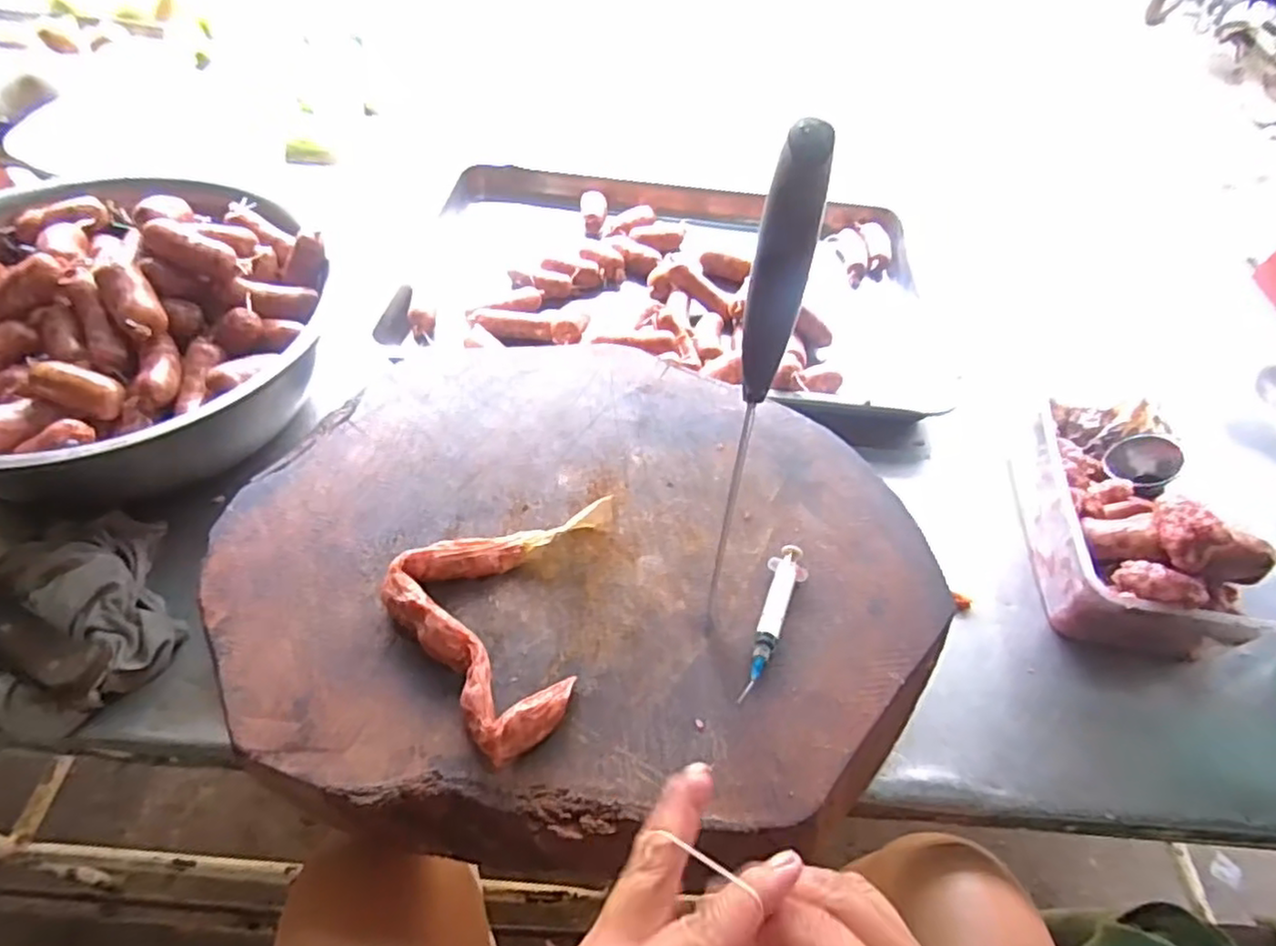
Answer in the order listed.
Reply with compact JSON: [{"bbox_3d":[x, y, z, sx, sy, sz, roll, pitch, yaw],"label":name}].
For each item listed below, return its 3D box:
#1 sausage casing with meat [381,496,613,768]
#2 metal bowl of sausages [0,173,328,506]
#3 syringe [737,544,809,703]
[{"bbox_3d":[-0.058,0.076,0.419,0.152,0.025,0.135,-30,58,-28],"label":"sausage casing with meat"},{"bbox_3d":[-0.453,-0.124,0.569,0.342,0.131,0.327,3,51,-4],"label":"metal bowl of sausages"},{"bbox_3d":[0.084,0.090,0.427,0.023,0.012,0.108,19,50,11],"label":"syringe"}]

